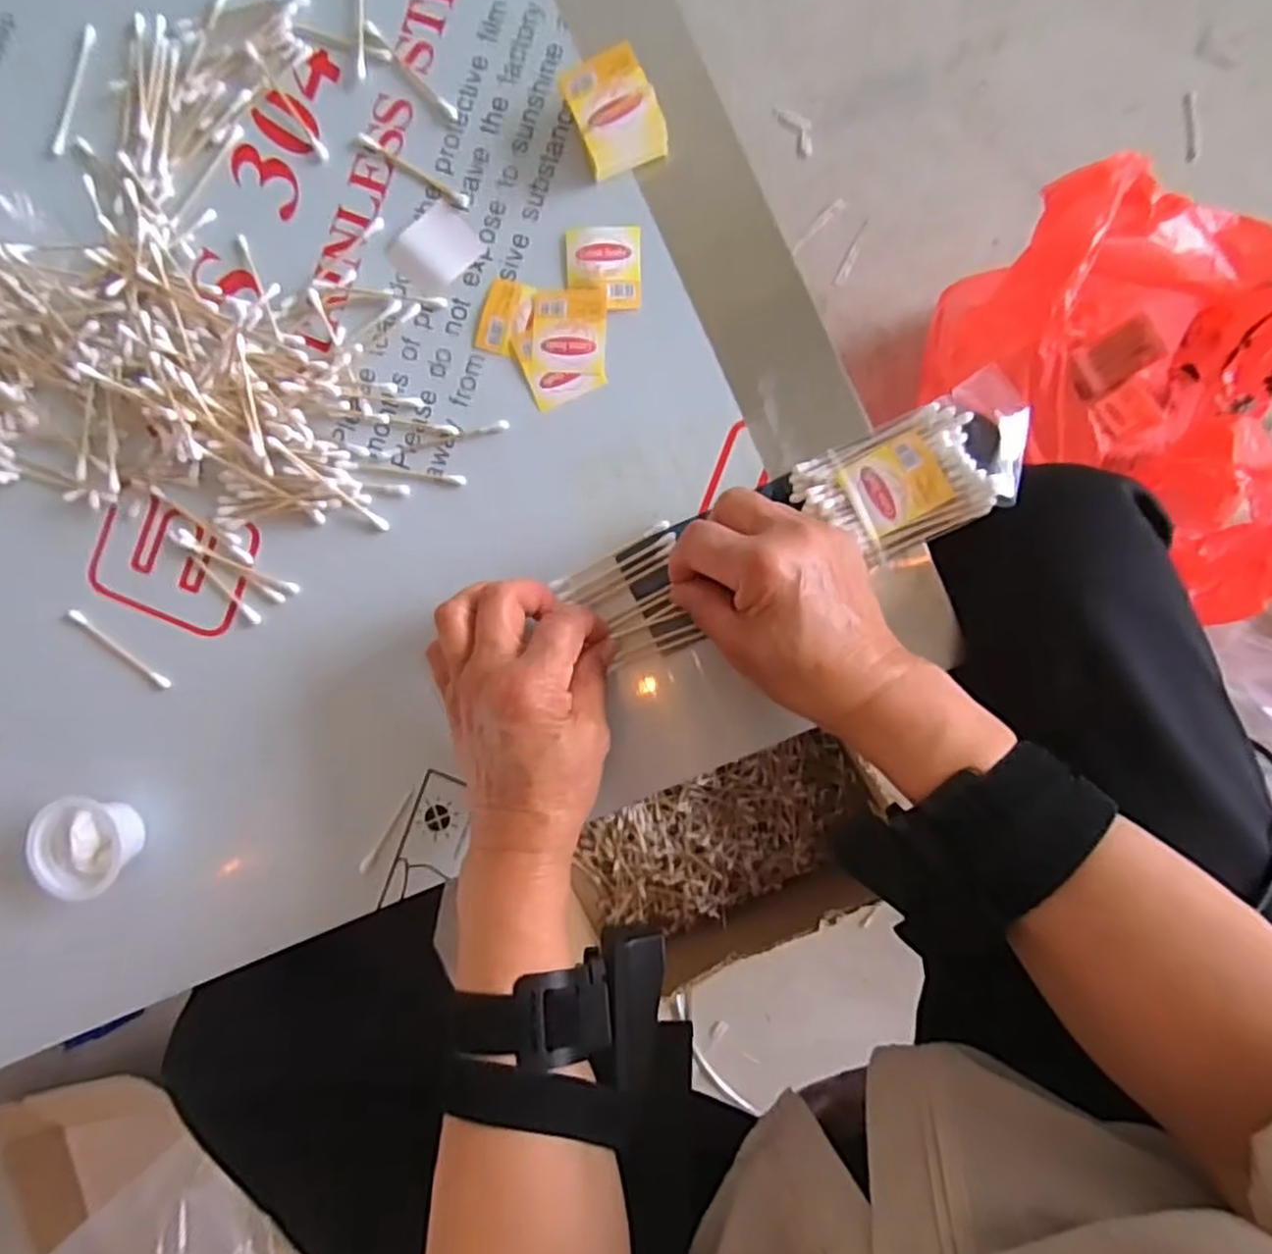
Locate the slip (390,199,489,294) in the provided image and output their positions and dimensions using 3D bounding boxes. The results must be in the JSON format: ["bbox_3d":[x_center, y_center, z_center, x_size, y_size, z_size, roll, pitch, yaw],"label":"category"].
[{"bbox_3d":[-0.108,-0.207,0.397,0.044,0.004,0.039,44,93,3],"label":"slip"}]

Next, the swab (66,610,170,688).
[{"bbox_3d":[-0.296,0.012,0.417,0.074,0.004,0.007,34,93,3],"label":"swab"}]

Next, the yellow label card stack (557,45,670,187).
[{"bbox_3d":[-0.011,-0.264,0.376,0.042,0.021,0.049,-22,89,4],"label":"yellow label card stack"}]

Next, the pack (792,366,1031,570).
[{"bbox_3d":[0.140,-0.074,0.359,0.108,0.019,0.062,-26,88,4],"label":"pack"}]

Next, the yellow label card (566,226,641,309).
[{"bbox_3d":[-0.017,-0.191,0.385,0.039,0.004,0.043,0,90,4],"label":"yellow label card"}]

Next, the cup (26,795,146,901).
[{"bbox_3d":[-0.303,0.119,0.406,0.046,0.031,0.054,2,90,4],"label":"cup"}]

